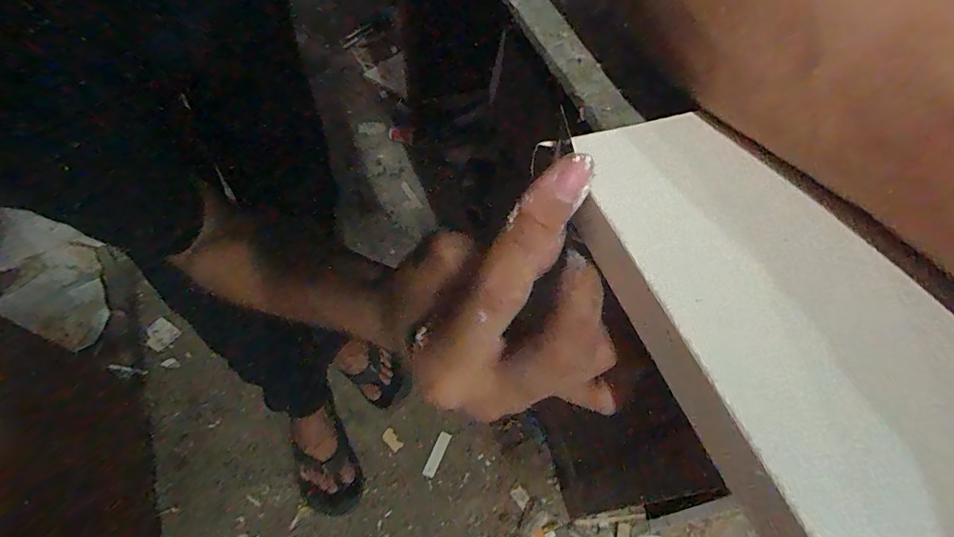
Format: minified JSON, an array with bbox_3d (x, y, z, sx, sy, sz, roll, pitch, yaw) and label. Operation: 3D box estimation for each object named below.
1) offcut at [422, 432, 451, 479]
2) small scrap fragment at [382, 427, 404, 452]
[{"bbox_3d":[-0.079,0.362,0.841,0.023,0.011,0.084,23,58,11],"label":"offcut"},{"bbox_3d":[-0.168,0.339,0.851,0.027,0.004,0.044,-31,74,-37],"label":"small scrap fragment"}]

